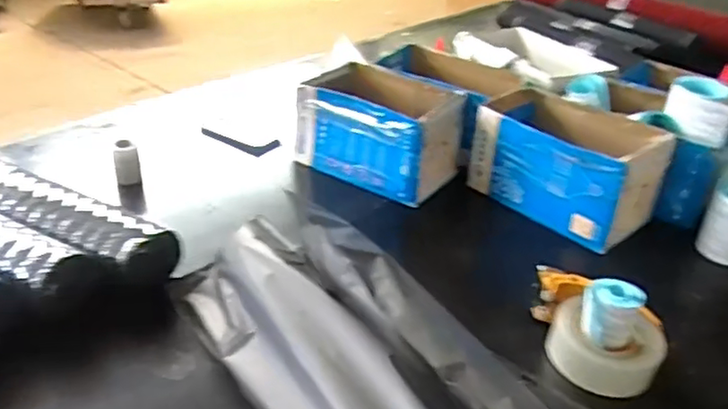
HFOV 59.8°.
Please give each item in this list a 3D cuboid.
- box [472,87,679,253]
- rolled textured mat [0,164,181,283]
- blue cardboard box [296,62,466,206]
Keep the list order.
[{"bbox_3d":[0.332,-0.070,1.084,0.164,0.151,0.299,-23,41,-37],"label":"box"},{"bbox_3d":[-0.517,-0.010,0.939,0.582,0.084,0.127,19,34,22],"label":"rolled textured mat"},{"bbox_3d":[0.025,-0.141,1.159,0.276,0.147,0.181,22,35,27],"label":"blue cardboard box"}]

